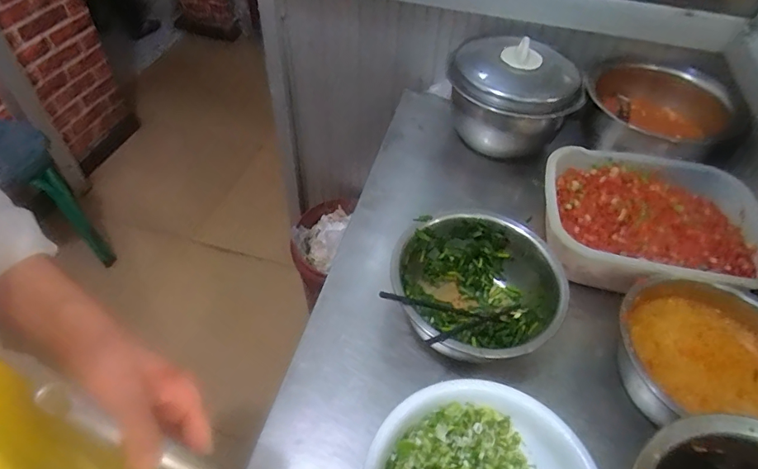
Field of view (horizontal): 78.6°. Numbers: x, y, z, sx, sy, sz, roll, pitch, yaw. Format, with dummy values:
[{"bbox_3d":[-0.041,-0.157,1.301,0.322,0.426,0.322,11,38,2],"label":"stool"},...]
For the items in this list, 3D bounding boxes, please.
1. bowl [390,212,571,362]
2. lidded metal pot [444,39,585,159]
[{"bbox_3d":[0.133,0.083,0.653,0.212,0.100,0.229,2,49,-2],"label":"bowl"},{"bbox_3d":[0.251,-0.242,0.890,0.230,0.198,0.189,28,53,20],"label":"lidded metal pot"}]

